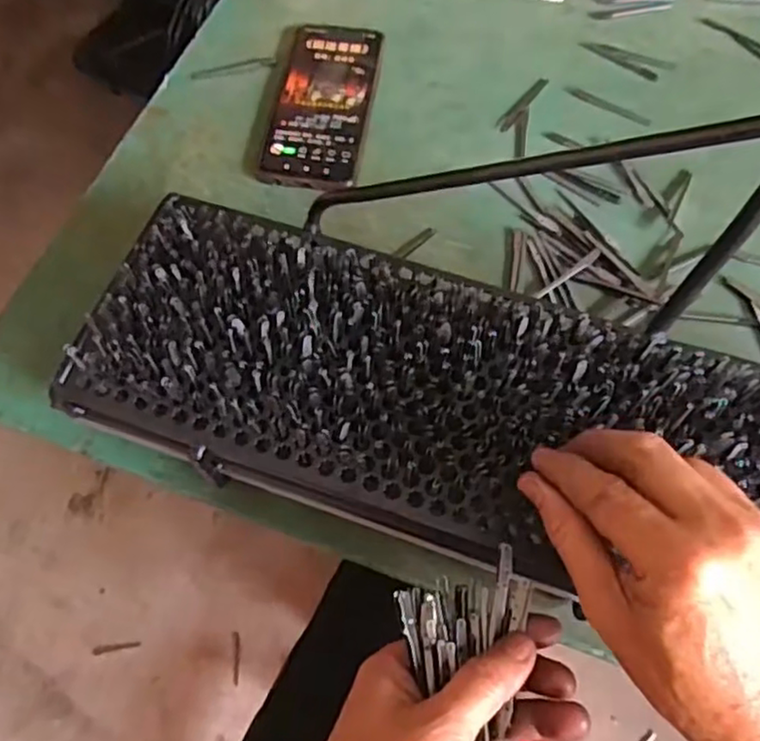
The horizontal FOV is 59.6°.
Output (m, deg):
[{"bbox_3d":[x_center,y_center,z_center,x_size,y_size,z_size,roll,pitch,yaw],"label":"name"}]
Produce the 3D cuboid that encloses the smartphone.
[{"bbox_3d":[-0.043,-0.208,0.514,0.071,0.010,0.165,7,66,5],"label":"smartphone"}]

